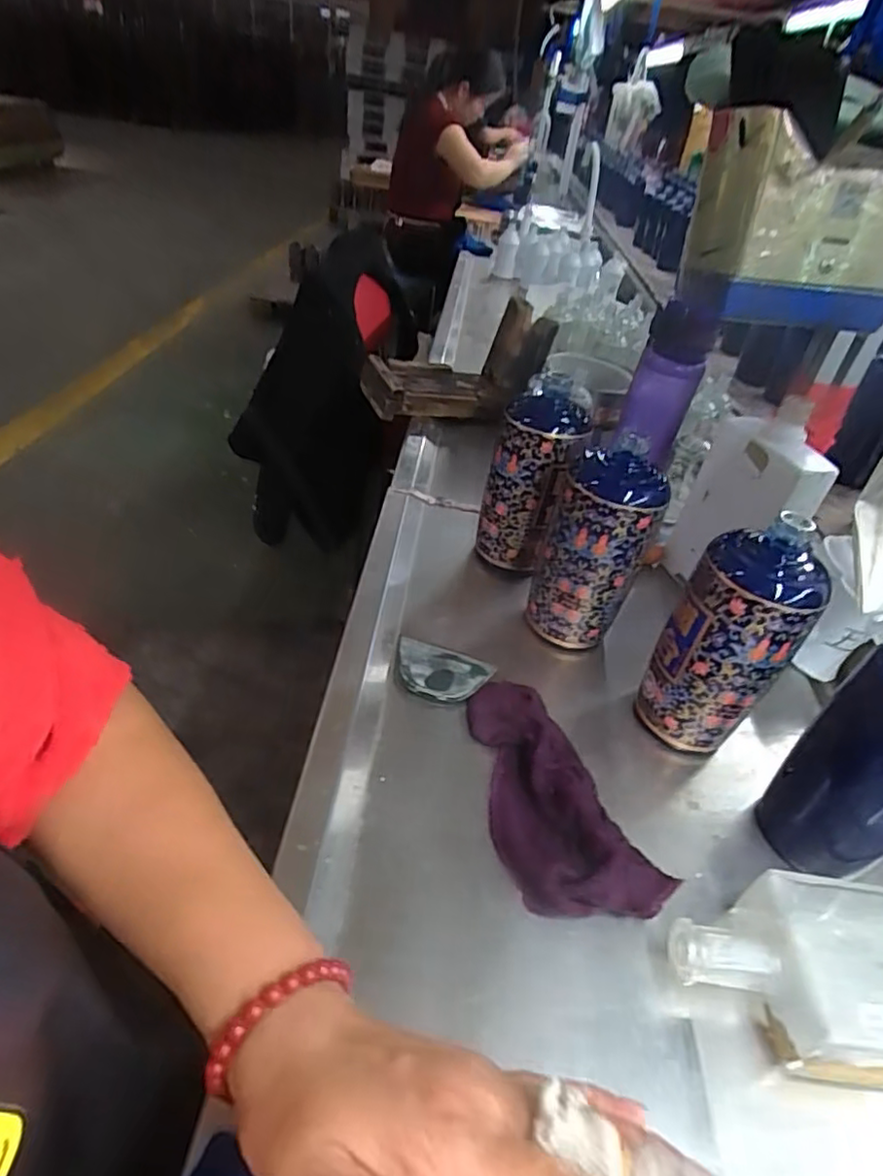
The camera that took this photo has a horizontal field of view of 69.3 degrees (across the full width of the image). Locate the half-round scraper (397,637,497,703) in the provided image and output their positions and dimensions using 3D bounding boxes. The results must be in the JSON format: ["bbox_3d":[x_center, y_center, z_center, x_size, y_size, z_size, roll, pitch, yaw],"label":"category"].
[{"bbox_3d":[-0.001,0.068,0.513,0.078,0.018,0.057,16,39,9],"label":"half-round scraper"}]

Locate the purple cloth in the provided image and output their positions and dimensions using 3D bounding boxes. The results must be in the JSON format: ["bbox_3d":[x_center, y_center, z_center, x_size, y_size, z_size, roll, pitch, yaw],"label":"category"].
[{"bbox_3d":[0.082,0.132,0.446,0.108,0.031,0.188,-2,40,-13],"label":"purple cloth"}]

